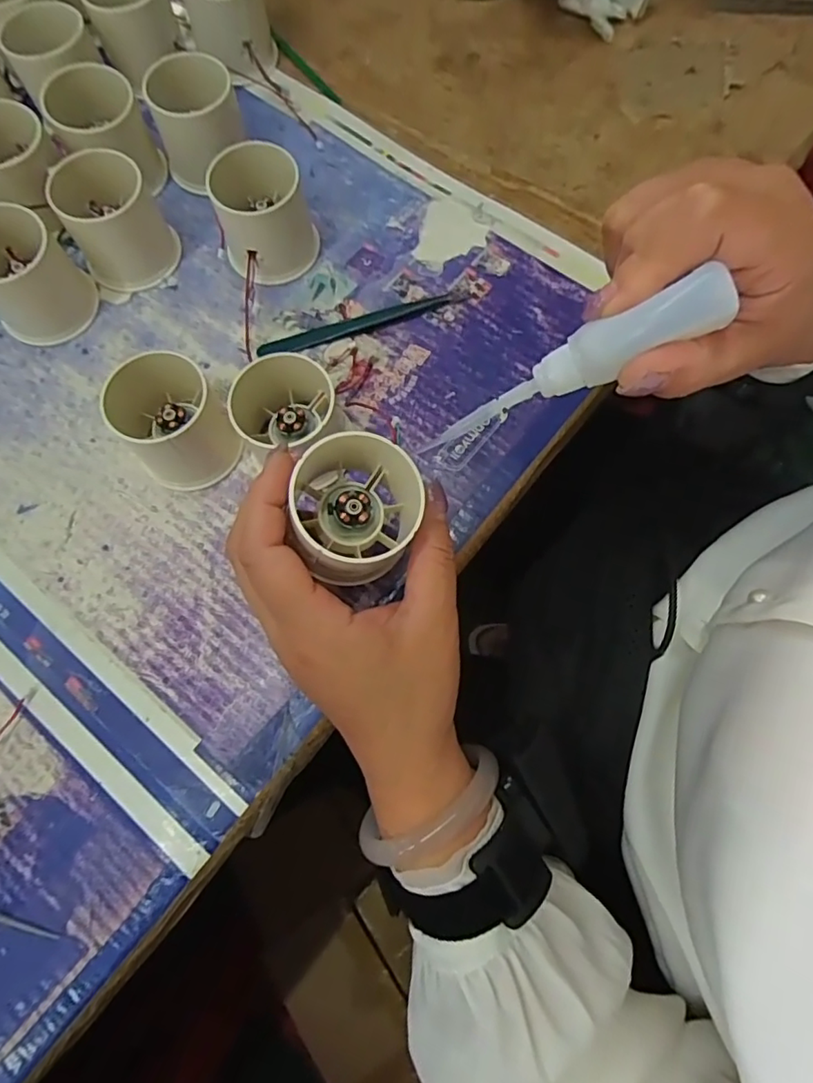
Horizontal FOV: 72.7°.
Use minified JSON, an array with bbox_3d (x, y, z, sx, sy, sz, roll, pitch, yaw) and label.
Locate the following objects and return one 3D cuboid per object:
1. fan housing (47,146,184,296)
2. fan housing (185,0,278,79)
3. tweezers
[{"bbox_3d":[-0.171,-0.187,0.324,0.053,0.051,0.062,-32,76,-9],"label":"fan housing"},{"bbox_3d":[-0.119,-0.347,0.364,0.053,0.052,0.050,0,74,0],"label":"fan housing"},{"bbox_3d":[-0.027,-0.129,0.328,0.123,0.004,0.012,-15,74,-4],"label":"tweezers"}]

